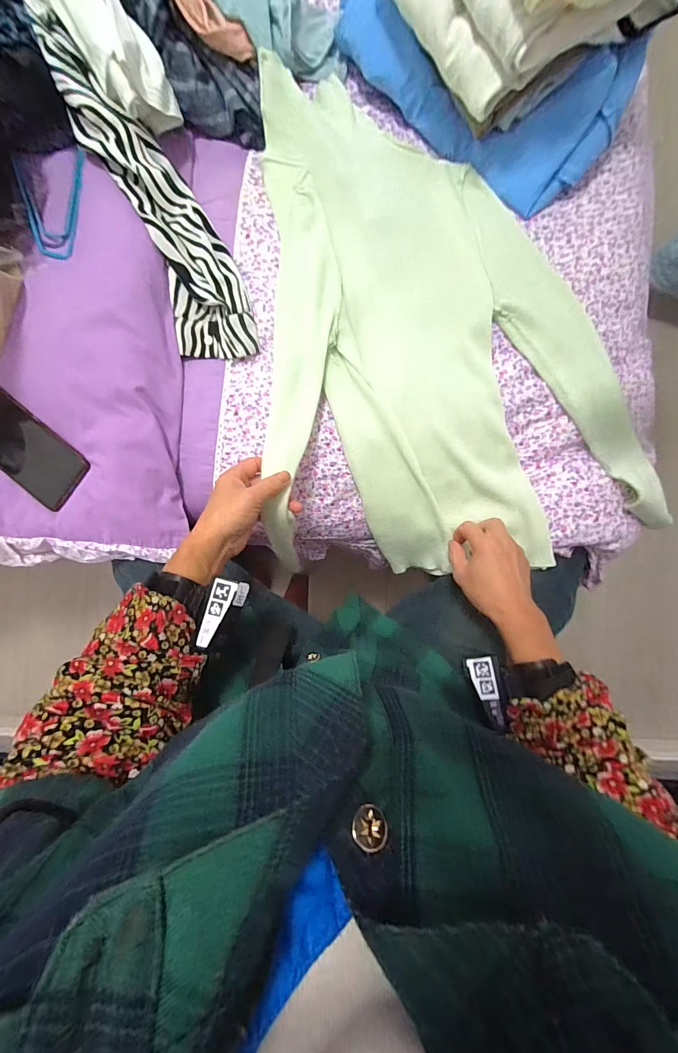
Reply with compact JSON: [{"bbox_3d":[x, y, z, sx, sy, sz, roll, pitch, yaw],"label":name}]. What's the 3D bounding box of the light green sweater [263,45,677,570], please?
[{"bbox_3d":[0.140,-0.242,0.472,0.449,0.075,0.587,-1,92,0],"label":"light green sweater"}]

